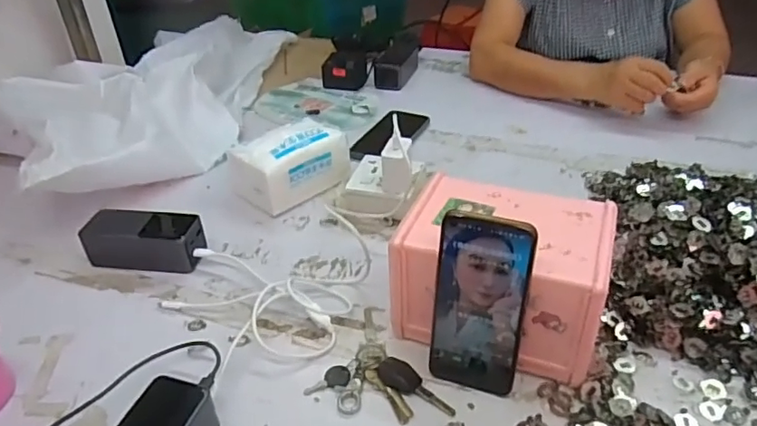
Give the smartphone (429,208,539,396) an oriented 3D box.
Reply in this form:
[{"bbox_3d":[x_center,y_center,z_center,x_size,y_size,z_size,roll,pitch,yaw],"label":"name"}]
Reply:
[{"bbox_3d":[0.086,0.078,0.470,0.077,0.169,0.017,11,24,20],"label":"smartphone"}]

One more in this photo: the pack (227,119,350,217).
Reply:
[{"bbox_3d":[-0.119,-0.069,0.762,0.145,0.084,0.101,-26,40,-29],"label":"pack"}]

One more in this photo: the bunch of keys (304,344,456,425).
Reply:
[{"bbox_3d":[0.002,0.152,0.496,0.125,0.017,0.064,4,35,11],"label":"bunch of keys"}]

